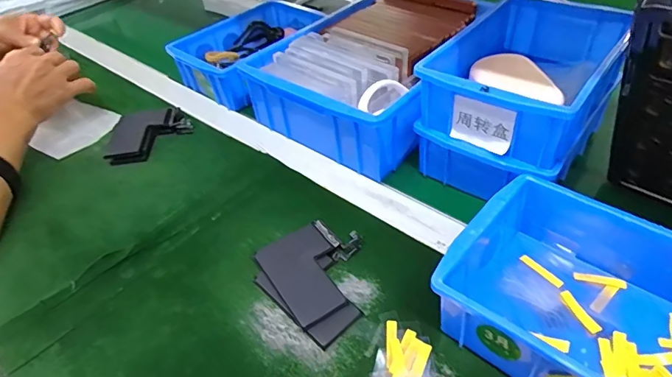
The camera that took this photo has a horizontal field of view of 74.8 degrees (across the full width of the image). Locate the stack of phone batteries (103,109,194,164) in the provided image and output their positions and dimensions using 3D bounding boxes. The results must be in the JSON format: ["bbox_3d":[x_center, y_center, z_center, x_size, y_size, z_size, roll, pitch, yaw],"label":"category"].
[{"bbox_3d":[-0.231,-0.070,0.543,0.101,0.020,0.086,-17,44,-10],"label":"stack of phone batteries"}]

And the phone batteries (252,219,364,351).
[{"bbox_3d":[-0.013,0.069,0.366,0.090,0.012,0.104,-35,50,-27],"label":"phone batteries"}]

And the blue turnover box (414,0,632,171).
[{"bbox_3d":[0.176,-0.111,0.410,0.123,0.061,0.198,26,52,30],"label":"blue turnover box"}]

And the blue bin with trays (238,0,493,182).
[{"bbox_3d":[0.049,-0.145,0.541,0.232,0.088,0.281,28,53,31],"label":"blue bin with trays"}]

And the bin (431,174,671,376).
[{"bbox_3d":[0.176,0.084,0.284,0.194,0.065,0.128,30,54,32],"label":"bin"}]

